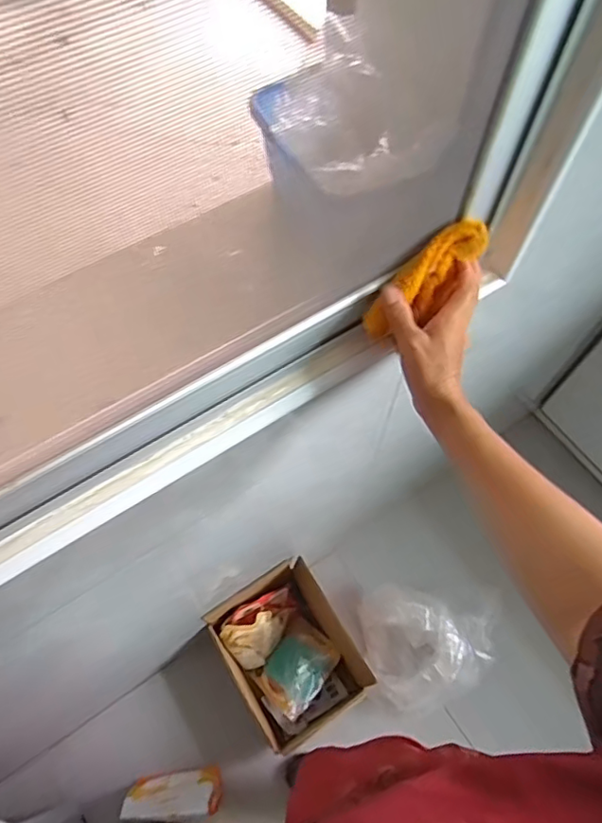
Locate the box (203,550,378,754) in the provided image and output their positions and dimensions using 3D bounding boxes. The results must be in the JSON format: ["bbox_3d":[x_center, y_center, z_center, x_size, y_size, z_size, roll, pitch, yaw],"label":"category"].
[{"bbox_3d":[-0.027,0.536,1.211,0.235,0.255,0.318,-29,68,-14],"label":"box"}]

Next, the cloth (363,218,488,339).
[{"bbox_3d":[0.119,-0.123,0.531,0.144,0.035,0.042,-45,71,-1],"label":"cloth"}]

